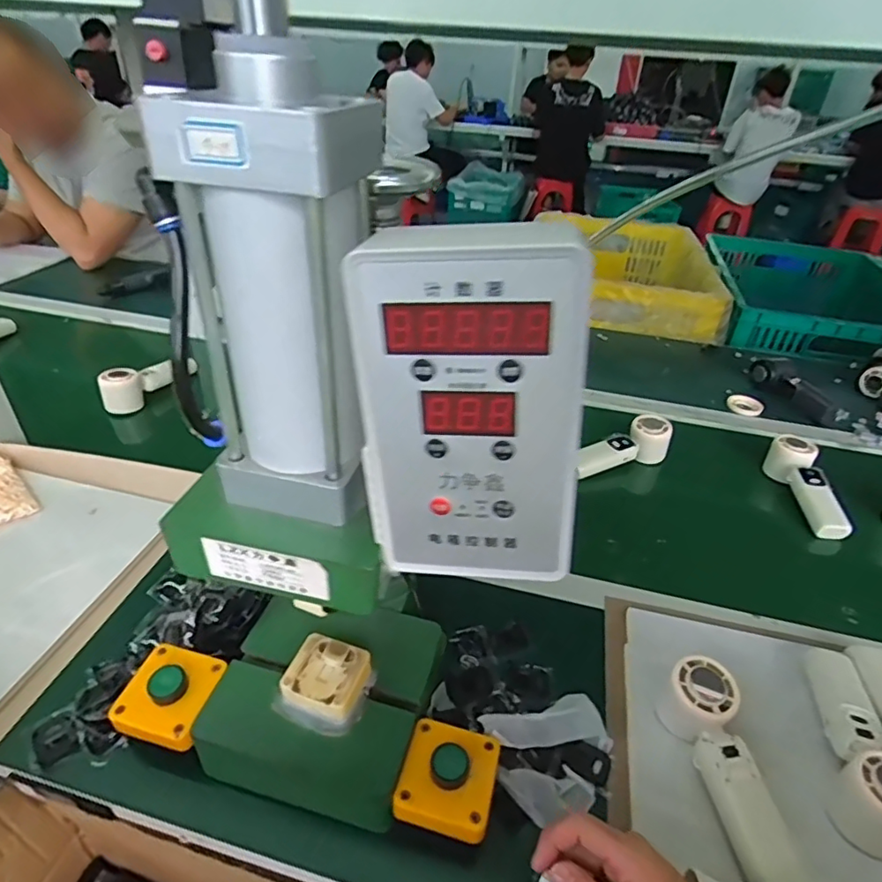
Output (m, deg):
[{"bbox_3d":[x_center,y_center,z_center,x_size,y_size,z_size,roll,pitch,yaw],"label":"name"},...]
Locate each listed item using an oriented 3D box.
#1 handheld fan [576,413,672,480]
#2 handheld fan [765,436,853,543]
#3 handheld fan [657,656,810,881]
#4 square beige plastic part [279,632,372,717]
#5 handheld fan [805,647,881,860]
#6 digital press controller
[{"bbox_3d":[0.266,0.013,0.815,0.153,0.064,0.056,-17,40,-26],"label":"handheld fan"},{"bbox_3d":[0.516,0.059,0.774,0.043,0.058,0.165,3,36,1],"label":"handheld fan"},{"bbox_3d":[0.227,0.258,0.441,0.053,0.059,0.152,-2,36,-6],"label":"handheld fan"},{"bbox_3d":[-0.091,0.194,0.449,0.060,0.031,0.055,13,37,14],"label":"square beige plastic part"},{"bbox_3d":[0.351,0.246,0.468,0.054,0.052,0.165,9,36,9],"label":"handheld fan"},{"bbox_3d":[0.014,-0.017,0.245,0.094,0.157,0.051,7,36,5],"label":"digital press controller"}]

